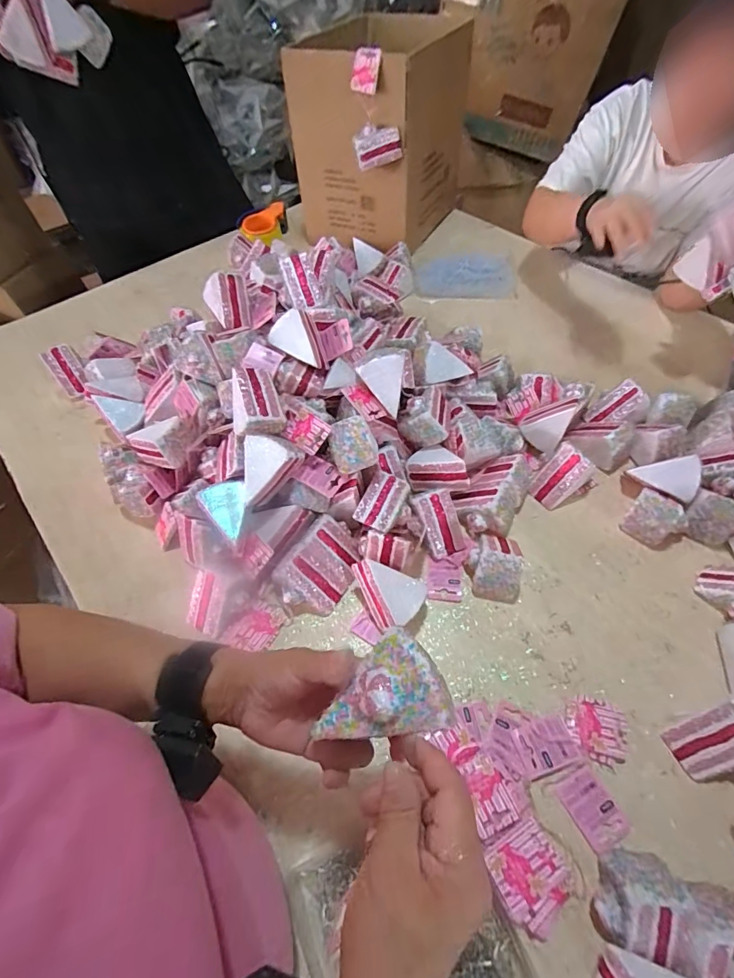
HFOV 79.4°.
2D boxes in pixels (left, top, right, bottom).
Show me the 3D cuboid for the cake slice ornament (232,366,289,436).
[{"bbox_3d":[-0.149,-0.115,0.576,0.063,0.042,0.104,-19,57,-10],"label":"cake slice ornament"}]

